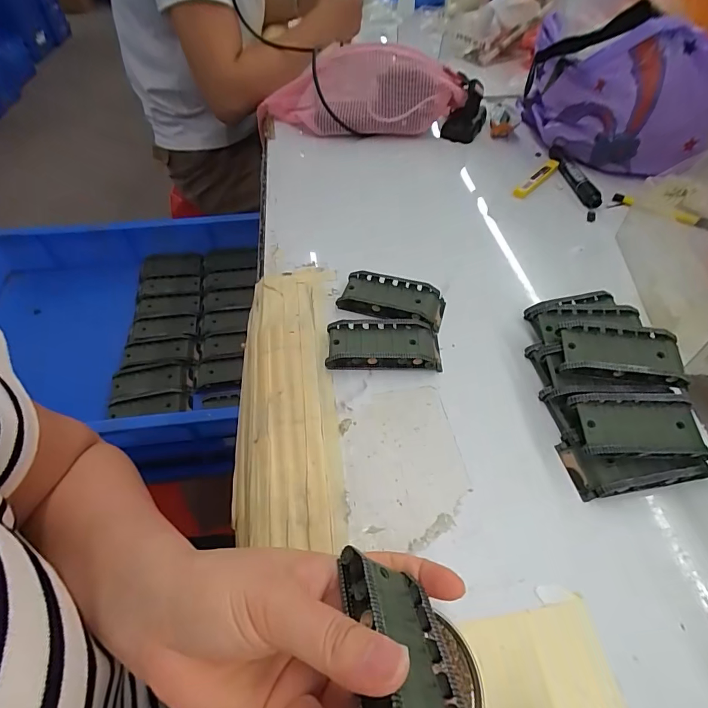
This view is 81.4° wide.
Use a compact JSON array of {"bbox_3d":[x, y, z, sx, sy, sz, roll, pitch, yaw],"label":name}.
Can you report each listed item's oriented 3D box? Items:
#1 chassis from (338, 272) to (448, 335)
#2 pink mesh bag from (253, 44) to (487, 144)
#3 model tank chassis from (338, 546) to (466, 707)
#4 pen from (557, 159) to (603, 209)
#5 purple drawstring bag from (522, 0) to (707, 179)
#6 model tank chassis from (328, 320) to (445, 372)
[{"bbox_3d":[0.037,-0.052,0.392,0.096,0.015,0.050,17,53,13],"label":"chassis"},{"bbox_3d":[0.022,-0.409,0.627,0.334,0.108,0.171,-8,52,-7],"label":"pink mesh bag"},{"bbox_3d":[0.019,0.130,0.167,0.052,0.021,0.095,35,13,-22],"label":"model tank chassis"},{"bbox_3d":[0.295,-0.226,0.536,0.021,0.017,0.102,0,51,-1],"label":"pen"},{"bbox_3d":[0.337,-0.335,0.531,0.246,0.160,0.086,34,58,23],"label":"purple drawstring bag"},{"bbox_3d":[0.026,-0.009,0.358,0.095,0.018,0.045,1,51,0],"label":"model tank chassis"}]

